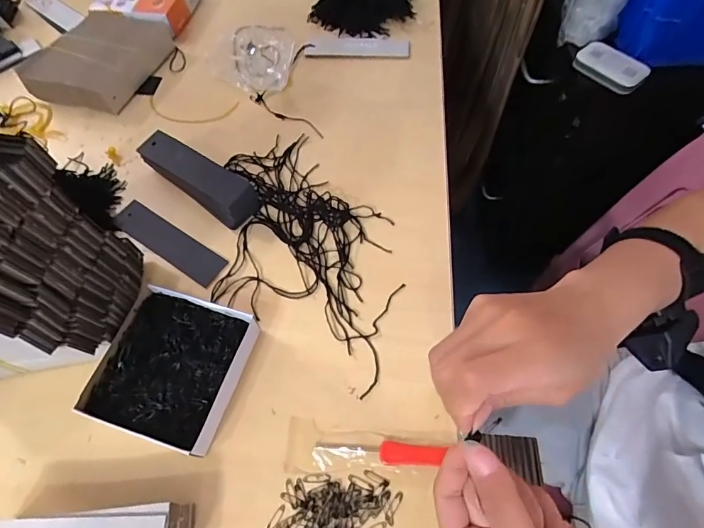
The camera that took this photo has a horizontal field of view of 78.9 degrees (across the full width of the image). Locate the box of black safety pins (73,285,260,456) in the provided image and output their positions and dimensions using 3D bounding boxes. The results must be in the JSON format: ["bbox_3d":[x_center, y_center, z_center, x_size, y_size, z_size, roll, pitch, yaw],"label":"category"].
[{"bbox_3d":[-0.136,0.078,0.329,0.104,0.027,0.103,14,62,11],"label":"box of black safety pins"}]

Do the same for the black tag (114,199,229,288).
[{"bbox_3d":[-0.172,-0.021,0.401,0.127,0.004,0.031,30,66,18],"label":"black tag"}]

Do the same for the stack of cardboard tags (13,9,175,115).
[{"bbox_3d":[-0.295,-0.244,0.507,0.108,0.045,0.143,15,62,11],"label":"stack of cardboard tags"}]

